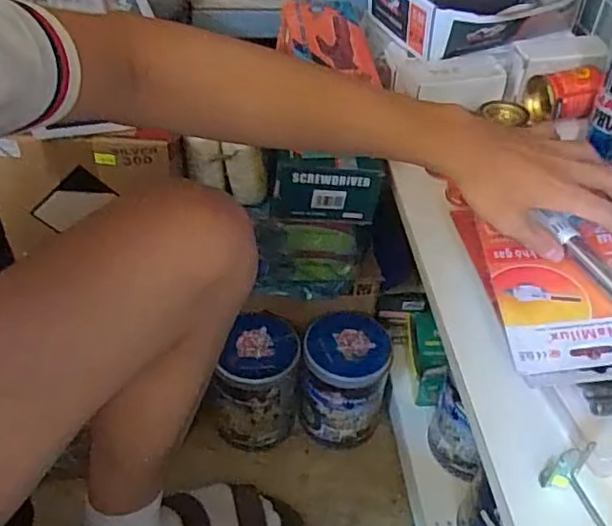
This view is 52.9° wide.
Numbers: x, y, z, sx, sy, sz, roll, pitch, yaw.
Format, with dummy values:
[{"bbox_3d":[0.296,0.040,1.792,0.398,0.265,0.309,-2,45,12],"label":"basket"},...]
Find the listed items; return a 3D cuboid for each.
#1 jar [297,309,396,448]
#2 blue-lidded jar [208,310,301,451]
[{"bbox_3d":[0.051,0.168,0.854,0.109,0.168,0.111,2,42,-2],"label":"jar"},{"bbox_3d":[-0.064,0.169,0.848,0.101,0.175,0.113,8,42,5],"label":"blue-lidded jar"}]

